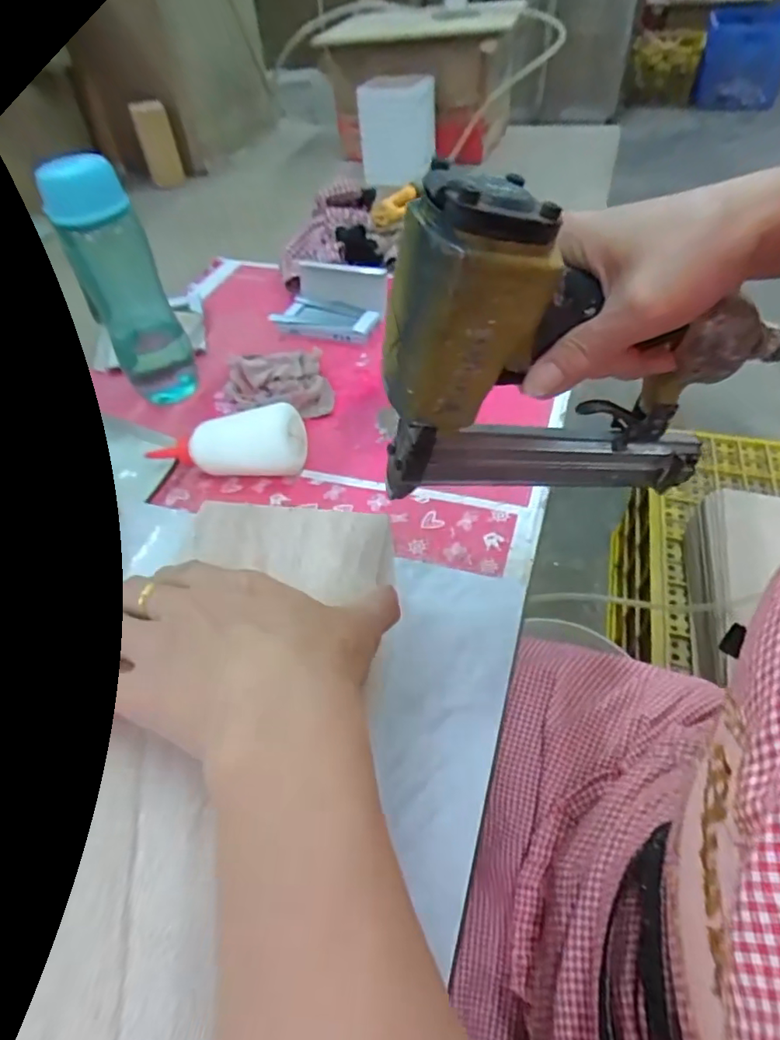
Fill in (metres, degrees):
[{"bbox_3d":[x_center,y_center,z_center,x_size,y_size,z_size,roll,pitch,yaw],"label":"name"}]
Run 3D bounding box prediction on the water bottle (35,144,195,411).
[{"bbox_3d":[-0.268,-0.236,0.574,0.075,0.232,0.057,-23,49,-15],"label":"water bottle"}]

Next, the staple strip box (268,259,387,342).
[{"bbox_3d":[-0.073,-0.278,0.718,0.132,0.026,0.101,14,82,20],"label":"staple strip box"}]

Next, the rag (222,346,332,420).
[{"bbox_3d":[-0.124,-0.149,0.621,0.111,0.032,0.107,-13,47,-6],"label":"rag"}]

